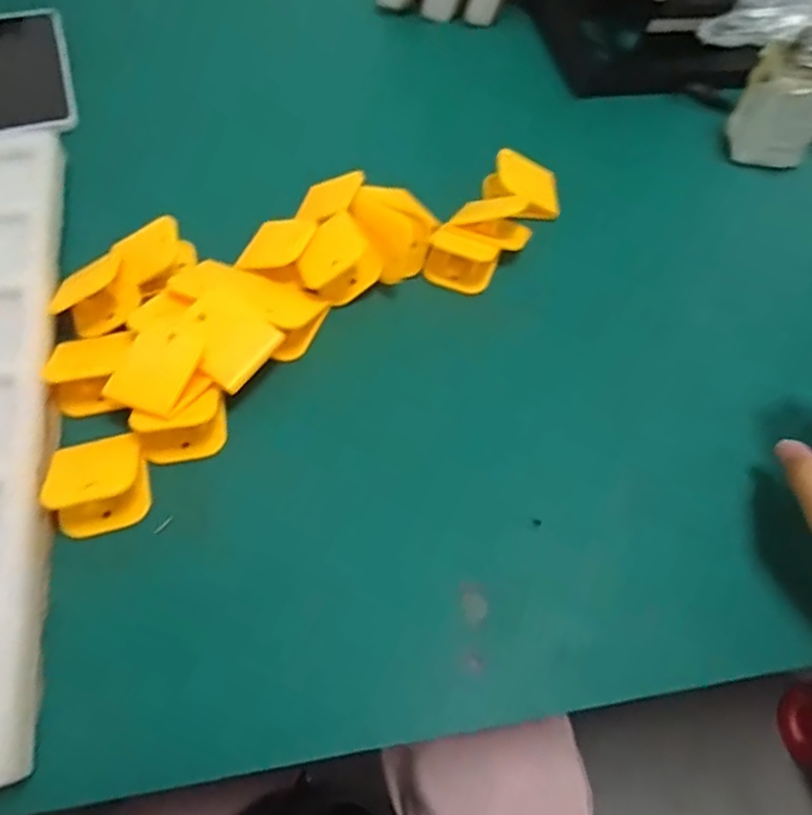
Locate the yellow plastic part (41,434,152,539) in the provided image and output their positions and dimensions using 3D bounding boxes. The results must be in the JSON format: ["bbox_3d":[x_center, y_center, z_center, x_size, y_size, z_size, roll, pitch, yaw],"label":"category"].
[{"bbox_3d":[-0.170,0.040,0.337,0.049,0.030,0.048,-21,63,-14],"label":"yellow plastic part"}]

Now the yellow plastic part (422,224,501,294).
[{"bbox_3d":[0.040,-0.105,0.437,0.047,0.023,0.038,17,61,8],"label":"yellow plastic part"}]

